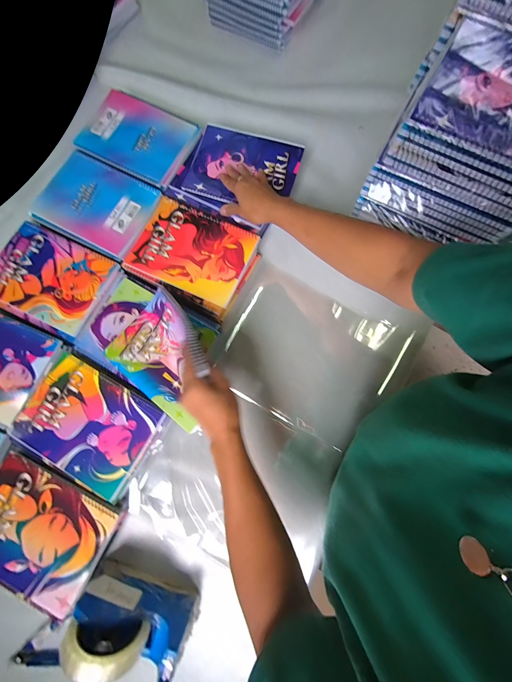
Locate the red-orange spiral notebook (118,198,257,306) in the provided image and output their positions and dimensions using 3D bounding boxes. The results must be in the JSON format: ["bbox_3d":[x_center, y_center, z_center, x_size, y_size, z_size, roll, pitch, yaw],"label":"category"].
[{"bbox_3d":[-0.114,-0.162,0.451,0.197,0.010,0.147,24,82,3],"label":"red-orange spiral notebook"}]

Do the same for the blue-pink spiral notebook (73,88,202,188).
[{"bbox_3d":[-0.233,-0.403,0.494,0.207,0.011,0.156,27,82,3],"label":"blue-pink spiral notebook"}]

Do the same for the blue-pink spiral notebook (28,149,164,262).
[{"bbox_3d":[-0.298,-0.258,0.469,0.207,0.008,0.157,28,82,3],"label":"blue-pink spiral notebook"}]

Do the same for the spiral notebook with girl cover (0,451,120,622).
[{"bbox_3d":[-0.322,0.280,0.371,0.200,0.010,0.154,28,79,5],"label":"spiral notebook with girl cover"}]

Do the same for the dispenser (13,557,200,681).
[{"bbox_3d":[-0.172,0.378,0.334,0.168,0.114,0.057,19,82,2],"label":"dispenser"}]

